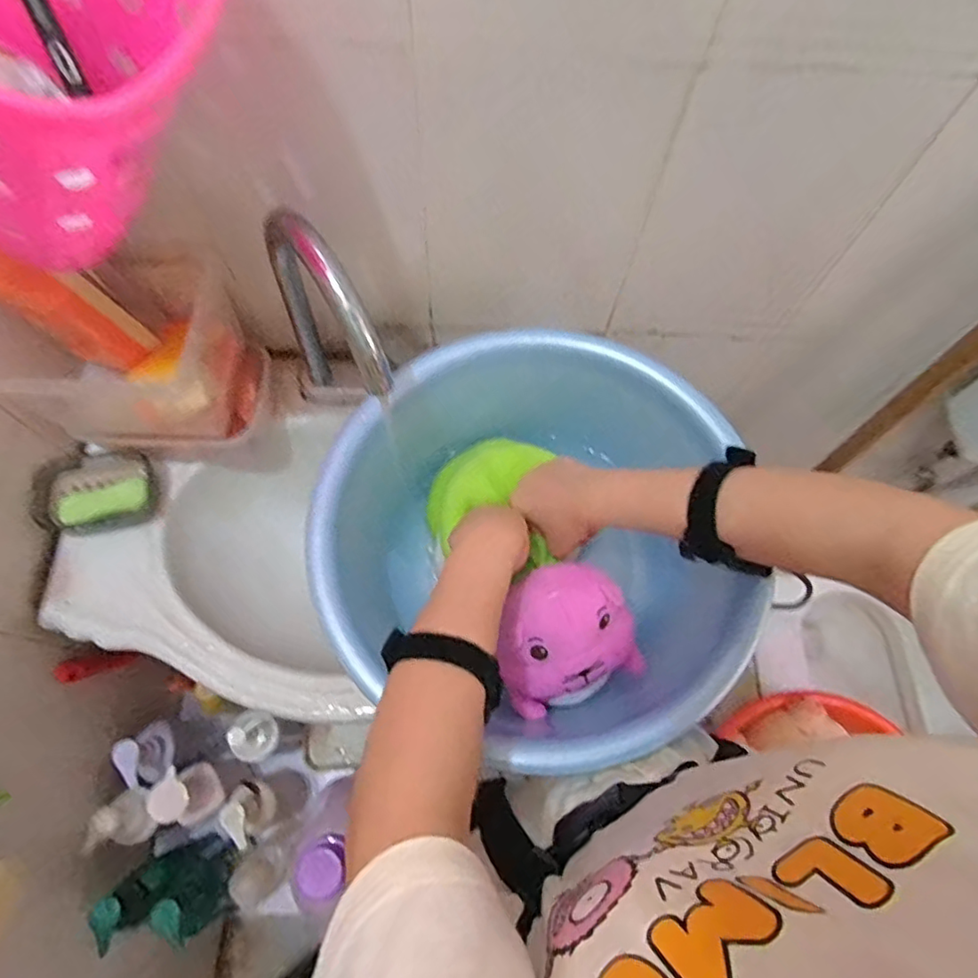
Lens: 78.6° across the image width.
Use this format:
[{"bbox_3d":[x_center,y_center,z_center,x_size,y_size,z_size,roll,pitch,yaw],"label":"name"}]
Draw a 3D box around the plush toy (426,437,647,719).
[{"bbox_3d":[0.032,0.065,0.554,0.121,0.112,0.250,-22,56,-12],"label":"plush toy"}]

